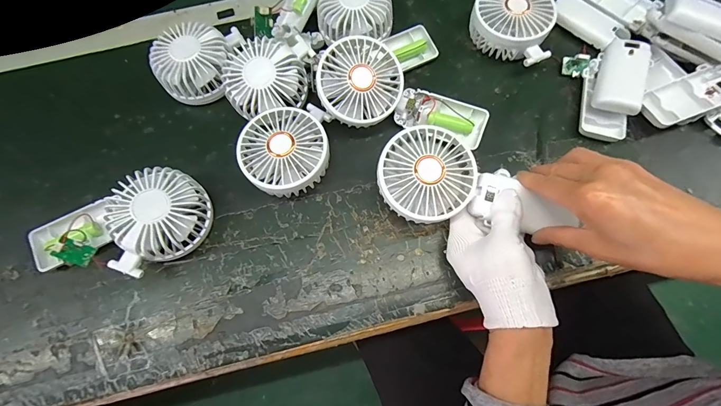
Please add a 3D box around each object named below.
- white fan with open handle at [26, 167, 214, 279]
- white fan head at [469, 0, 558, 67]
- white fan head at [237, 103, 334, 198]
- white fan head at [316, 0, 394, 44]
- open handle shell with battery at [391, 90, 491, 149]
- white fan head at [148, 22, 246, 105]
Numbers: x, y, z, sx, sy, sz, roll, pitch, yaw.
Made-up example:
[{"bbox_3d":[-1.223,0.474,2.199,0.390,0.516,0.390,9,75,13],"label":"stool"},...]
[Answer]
[{"bbox_3d":[-0.232,0.028,0.322,0.175,0.054,0.091,-17,72,-3],"label":"white fan with open handle"},{"bbox_3d":[0.170,-0.203,0.387,0.088,0.043,0.096,13,73,7],"label":"white fan head"},{"bbox_3d":[-0.068,-0.051,0.350,0.099,0.050,0.083,-38,74,-9],"label":"white fan head"},{"bbox_3d":[-0.006,-0.218,0.396,0.087,0.043,0.080,4,72,4],"label":"white fan head"},{"bbox_3d":[0.086,-0.092,0.370,0.094,0.019,0.046,19,89,3],"label":"open handle shell with battery"},{"bbox_3d":[-0.182,-0.157,0.381,0.084,0.045,0.084,-1,69,2],"label":"white fan head"}]

